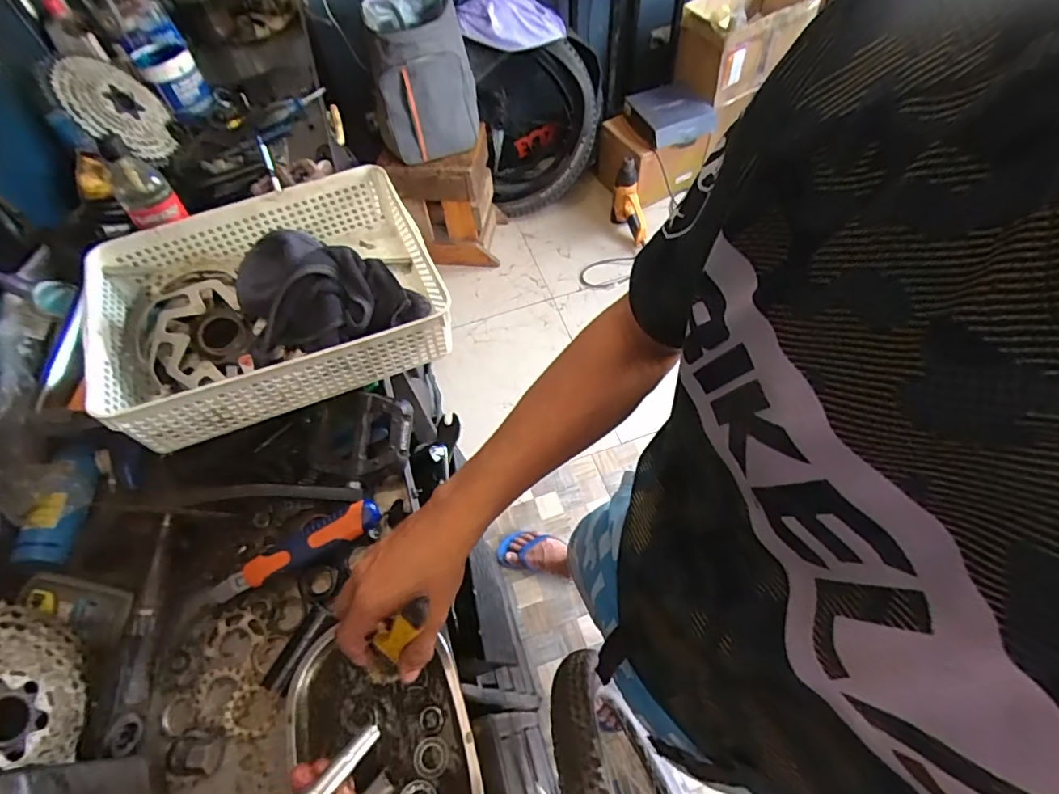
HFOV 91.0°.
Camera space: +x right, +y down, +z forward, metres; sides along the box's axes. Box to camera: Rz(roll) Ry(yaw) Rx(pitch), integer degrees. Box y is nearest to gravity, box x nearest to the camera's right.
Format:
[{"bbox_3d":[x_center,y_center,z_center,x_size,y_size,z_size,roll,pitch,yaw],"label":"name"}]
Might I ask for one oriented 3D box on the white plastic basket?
[{"bbox_3d":[-0.271,-0.103,0.557,0.328,0.096,0.240,-22,60,-9],"label":"white plastic basket"}]

